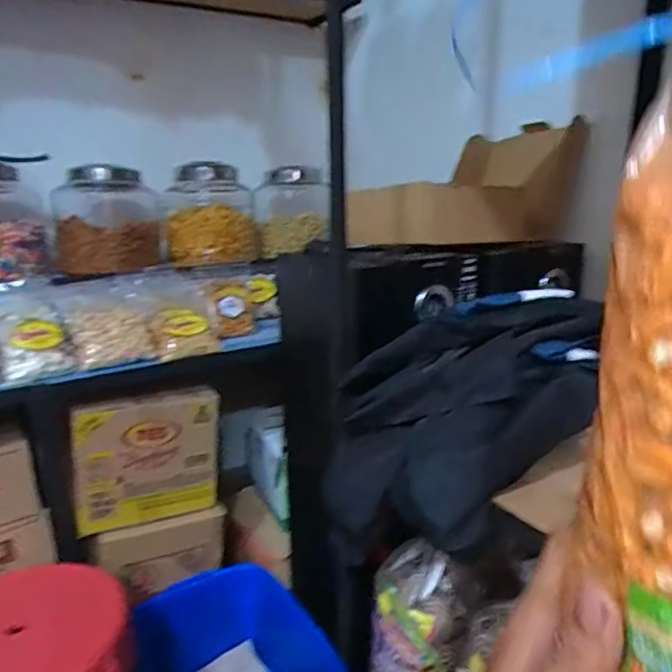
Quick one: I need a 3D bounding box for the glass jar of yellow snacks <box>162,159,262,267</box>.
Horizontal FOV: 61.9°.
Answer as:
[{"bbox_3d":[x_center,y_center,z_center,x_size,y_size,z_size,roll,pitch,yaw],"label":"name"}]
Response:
[{"bbox_3d":[-0.367,-0.354,1.651,0.267,0.300,0.232,-4,14,-11],"label":"glass jar of yellow snacks"}]

